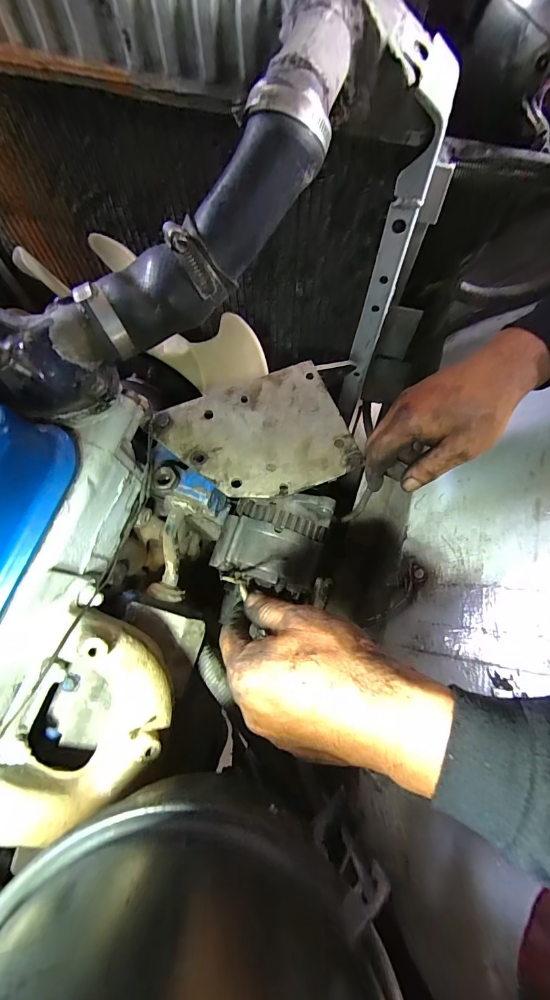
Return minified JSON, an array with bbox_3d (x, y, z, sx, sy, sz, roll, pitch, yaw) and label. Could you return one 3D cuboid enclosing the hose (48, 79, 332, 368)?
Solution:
[{"bbox_3d":[-0.058,-0.178,0.273,0.235,0.055,0.050,-38,70,11],"label":"hose"}]

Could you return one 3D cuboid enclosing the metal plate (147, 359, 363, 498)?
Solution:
[{"bbox_3d":[-0.019,-0.064,0.397,0.183,0.005,0.138,-22,71,-7],"label":"metal plate"}]

